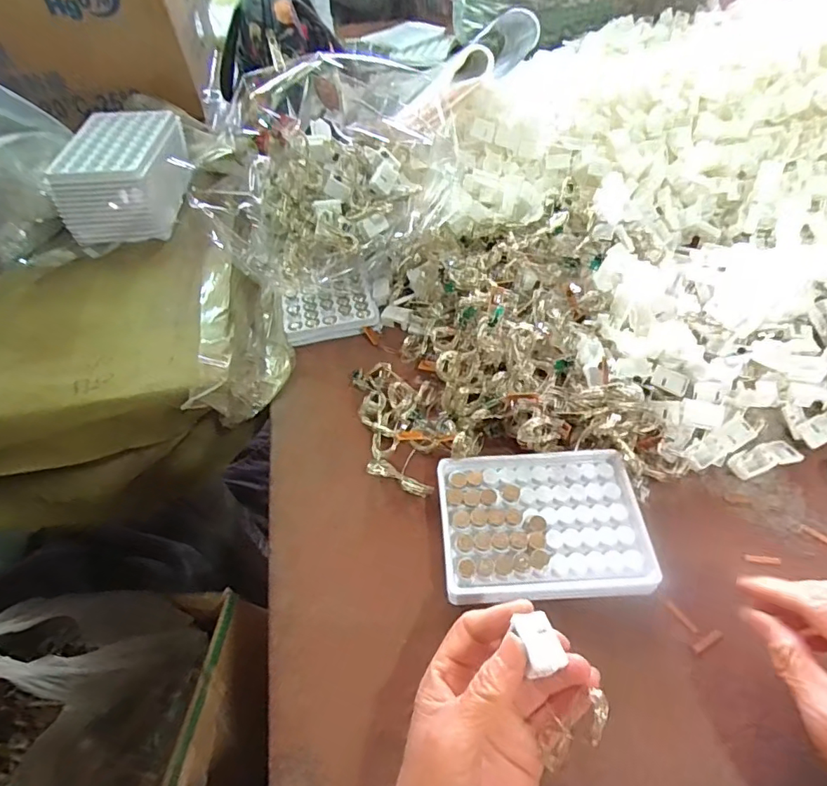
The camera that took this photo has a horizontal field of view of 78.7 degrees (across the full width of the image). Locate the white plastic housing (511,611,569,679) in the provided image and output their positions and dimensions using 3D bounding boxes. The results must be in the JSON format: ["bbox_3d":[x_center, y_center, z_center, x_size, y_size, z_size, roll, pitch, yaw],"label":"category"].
[{"bbox_3d":[0.061,0.122,0.245,0.020,0.008,0.024,0,37,-26],"label":"white plastic housing"}]

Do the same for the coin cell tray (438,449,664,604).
[{"bbox_3d":[0.085,0.088,0.344,0.130,0.025,0.096,-3,53,1],"label":"coin cell tray"}]

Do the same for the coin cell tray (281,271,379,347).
[{"bbox_3d":[-0.082,-0.084,0.495,0.089,0.011,0.074,-15,54,-8],"label":"coin cell tray"}]

